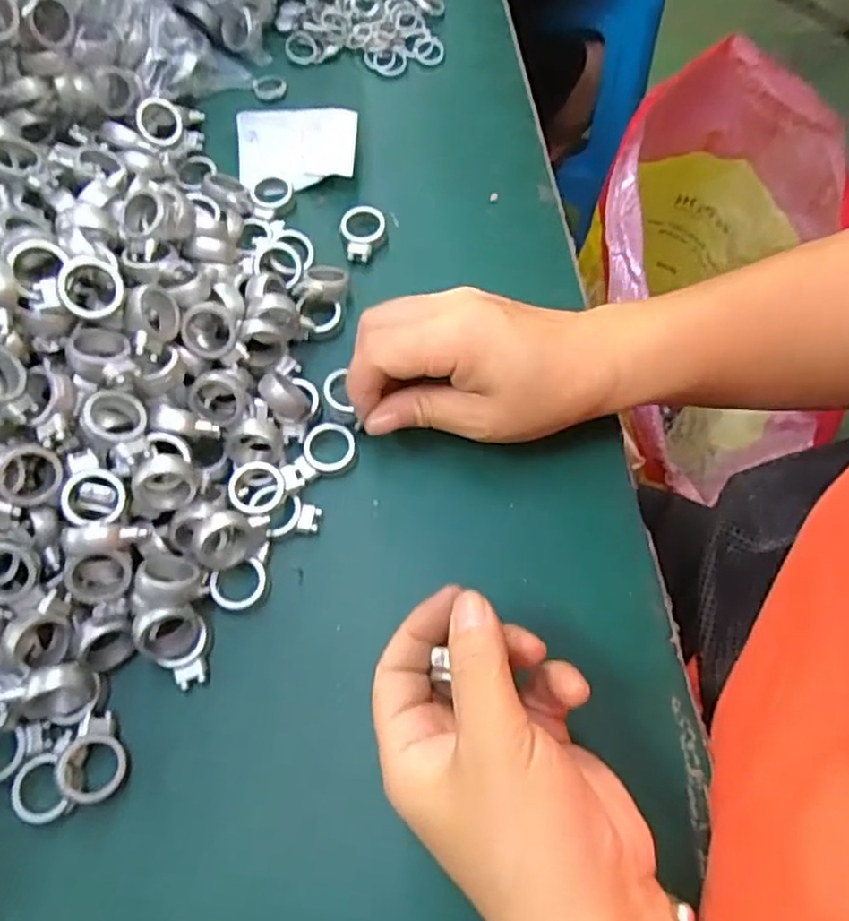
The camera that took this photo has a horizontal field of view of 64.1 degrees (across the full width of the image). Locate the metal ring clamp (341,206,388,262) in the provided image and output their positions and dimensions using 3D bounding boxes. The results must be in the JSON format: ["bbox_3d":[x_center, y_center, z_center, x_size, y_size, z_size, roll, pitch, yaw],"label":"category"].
[{"bbox_3d":[-0.034,-0.131,0.389,0.027,0.008,0.035,-14,69,-8],"label":"metal ring clamp"}]

